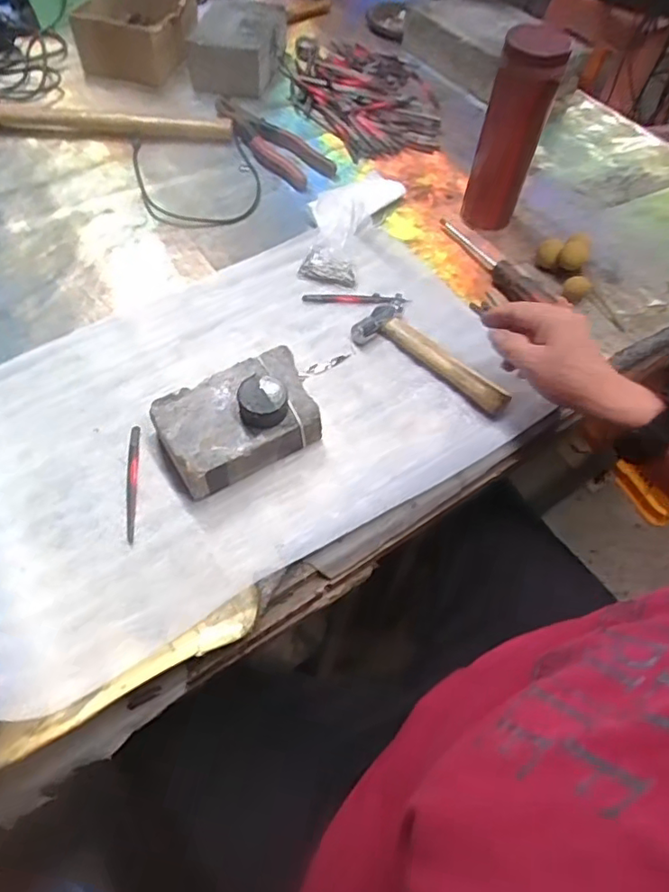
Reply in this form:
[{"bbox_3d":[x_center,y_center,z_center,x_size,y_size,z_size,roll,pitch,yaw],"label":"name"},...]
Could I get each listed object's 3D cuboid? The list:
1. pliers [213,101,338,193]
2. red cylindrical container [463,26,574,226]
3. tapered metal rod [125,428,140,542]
[{"bbox_3d":[-0.085,-0.394,0.739,0.063,0.024,0.208,-34,65,-22],"label":"pliers"},{"bbox_3d":[0.181,-0.319,0.591,0.056,0.194,0.067,19,58,9],"label":"red cylindrical container"},{"bbox_3d":[-0.162,0.028,0.459,0.010,0.005,0.102,-5,57,-6],"label":"tapered metal rod"}]

